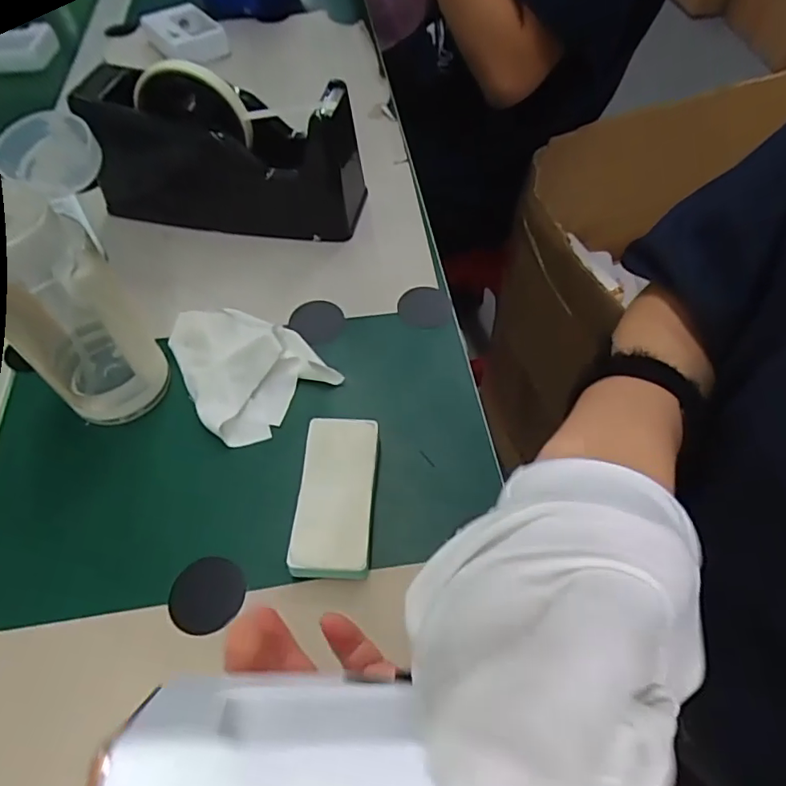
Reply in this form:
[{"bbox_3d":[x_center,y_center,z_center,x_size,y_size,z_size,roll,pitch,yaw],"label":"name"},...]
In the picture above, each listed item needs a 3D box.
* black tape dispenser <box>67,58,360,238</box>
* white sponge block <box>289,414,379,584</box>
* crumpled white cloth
[{"bbox_3d":[-0.137,-0.186,0.416,0.220,0.099,0.073,7,56,7],"label":"black tape dispenser"},{"bbox_3d":[-0.030,0.056,0.298,0.039,0.019,0.090,2,56,3],"label":"white sponge block"},{"bbox_3d":[-0.099,-0.021,0.353,0.079,0.021,0.103,-38,62,-21],"label":"crumpled white cloth"}]

